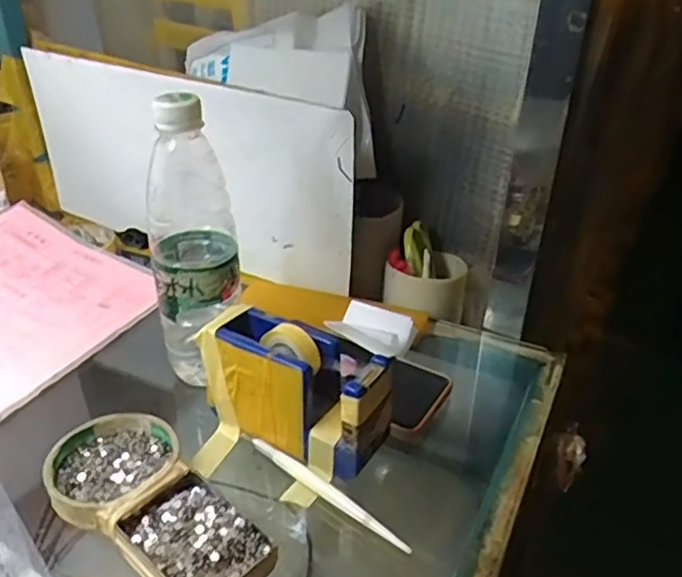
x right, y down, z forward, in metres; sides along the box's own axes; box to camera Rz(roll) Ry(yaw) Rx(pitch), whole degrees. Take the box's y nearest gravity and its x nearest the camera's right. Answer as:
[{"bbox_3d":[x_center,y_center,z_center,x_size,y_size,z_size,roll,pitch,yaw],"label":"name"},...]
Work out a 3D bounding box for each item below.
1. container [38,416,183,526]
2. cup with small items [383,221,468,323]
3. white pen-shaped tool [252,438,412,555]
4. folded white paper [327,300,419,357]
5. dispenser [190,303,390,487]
[{"bbox_3d":[-0.151,0.118,0.410,0.081,0.021,0.082,0,30,0],"label":"container"},{"bbox_3d":[0.090,-0.023,0.636,0.078,0.081,0.082,0,30,0],"label":"cup with small items"},{"bbox_3d":[-0.009,0.132,0.404,0.133,0.013,0.013,24,38,34],"label":"white pen-shaped tool"},{"bbox_3d":[0.029,0.034,0.541,0.067,0.016,0.056,24,42,27],"label":"folded white paper"},{"bbox_3d":[-0.032,0.071,0.432,0.135,0.082,0.048,18,35,28],"label":"dispenser"}]

